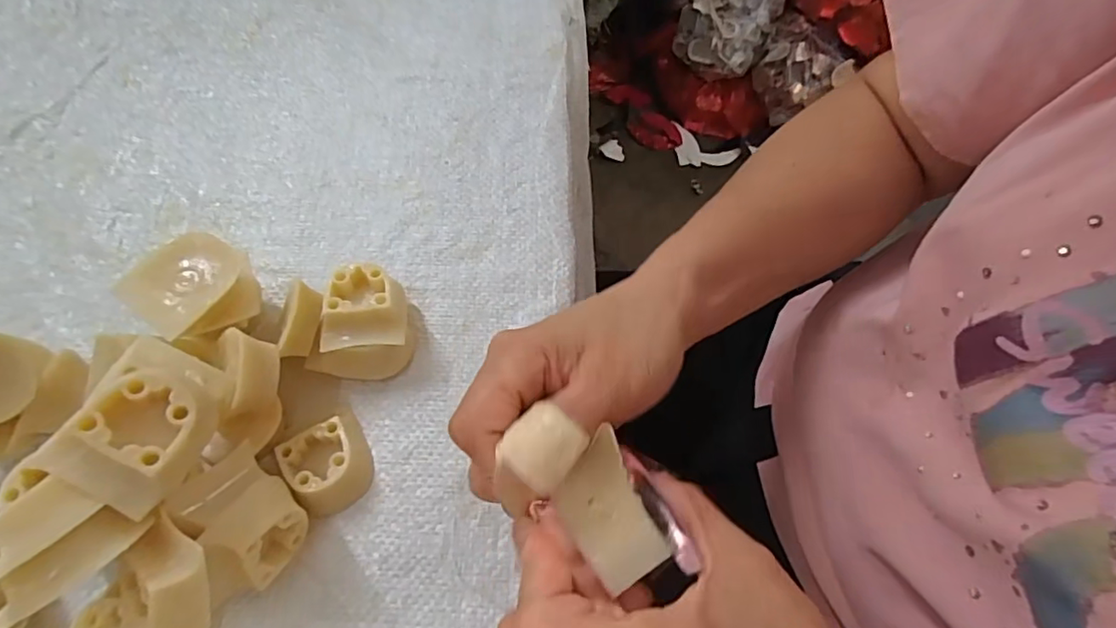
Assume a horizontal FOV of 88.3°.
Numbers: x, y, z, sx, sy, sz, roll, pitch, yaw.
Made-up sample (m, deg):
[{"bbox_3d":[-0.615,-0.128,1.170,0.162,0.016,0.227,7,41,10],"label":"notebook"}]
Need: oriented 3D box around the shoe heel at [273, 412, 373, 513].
[{"bbox_3d":[-0.103,0.068,0.260,0.035,0.018,0.037,-33,70,-14],"label":"shoe heel"}]

